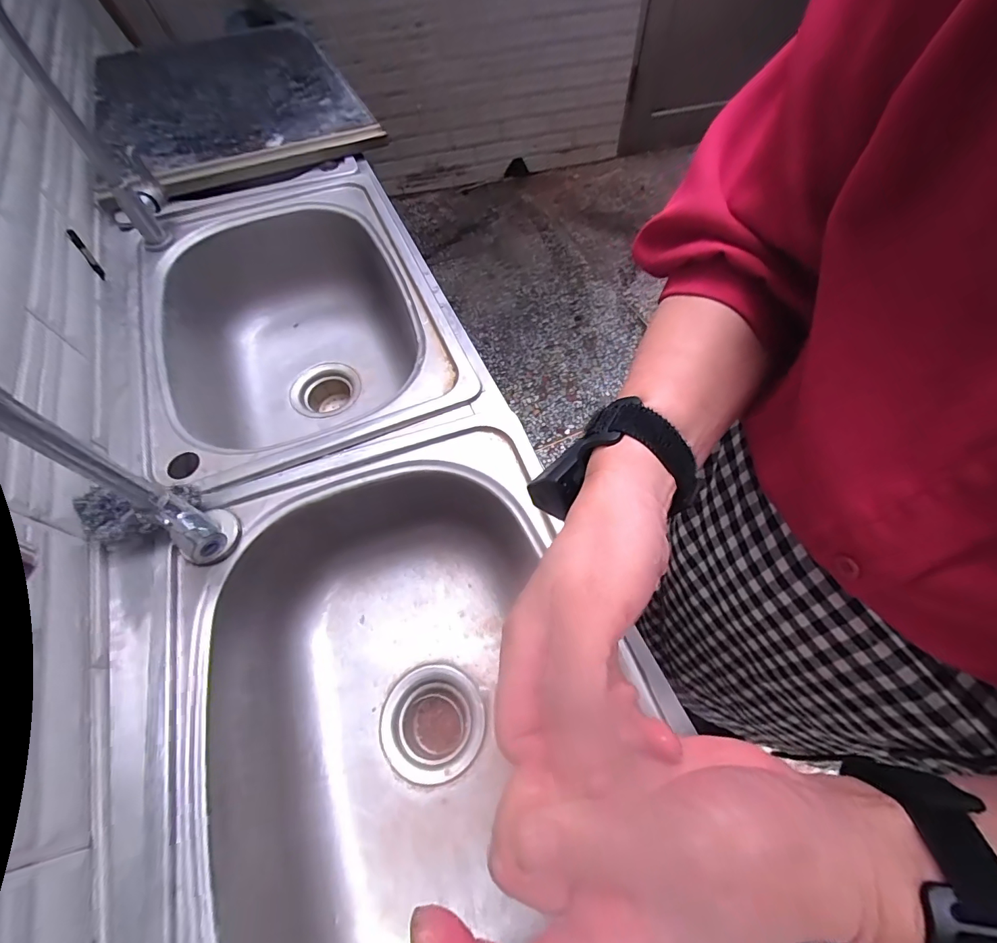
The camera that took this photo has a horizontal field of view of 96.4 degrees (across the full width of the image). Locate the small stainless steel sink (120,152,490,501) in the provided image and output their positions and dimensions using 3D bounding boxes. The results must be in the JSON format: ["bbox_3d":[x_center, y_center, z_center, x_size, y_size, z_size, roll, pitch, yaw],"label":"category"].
[{"bbox_3d":[-0.274,-0.178,0.638,0.354,0.181,0.506,-24,63,-11],"label":"small stainless steel sink"}]

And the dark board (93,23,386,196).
[{"bbox_3d":[-0.555,-0.761,0.887,0.453,0.030,0.753,-25,63,-12],"label":"dark board"}]

